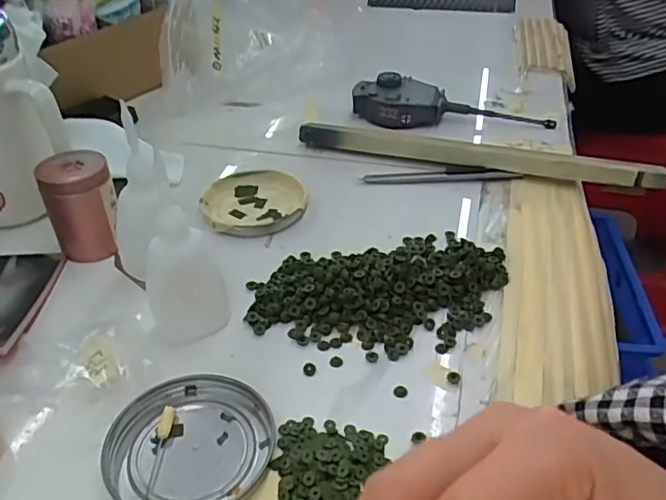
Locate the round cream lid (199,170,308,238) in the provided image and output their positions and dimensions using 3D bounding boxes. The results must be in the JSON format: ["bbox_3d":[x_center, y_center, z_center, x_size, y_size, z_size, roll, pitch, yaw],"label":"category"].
[{"bbox_3d":[-0.061,-0.039,0.466,0.077,0.009,0.079,-1,37,0],"label":"round cream lid"}]

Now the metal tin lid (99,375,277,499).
[{"bbox_3d":[-0.070,0.094,0.292,0.079,0.008,0.074,-1,37,0],"label":"metal tin lid"}]

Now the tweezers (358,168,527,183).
[{"bbox_3d":[0.087,-0.062,0.494,0.126,0.010,0.014,0,37,2],"label":"tweezers"}]

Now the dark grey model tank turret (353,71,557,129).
[{"bbox_3d":[0.113,-0.140,0.572,0.187,0.032,0.046,3,37,6],"label":"dark grey model tank turret"}]

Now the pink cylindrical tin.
[{"bbox_3d":[-0.171,-0.032,0.410,0.042,0.062,0.042,-1,37,0],"label":"pink cylindrical tin"}]

